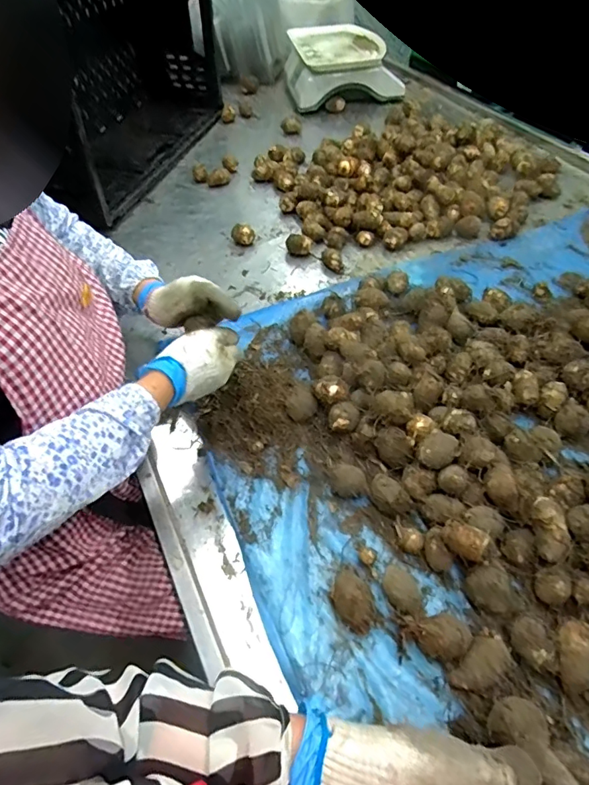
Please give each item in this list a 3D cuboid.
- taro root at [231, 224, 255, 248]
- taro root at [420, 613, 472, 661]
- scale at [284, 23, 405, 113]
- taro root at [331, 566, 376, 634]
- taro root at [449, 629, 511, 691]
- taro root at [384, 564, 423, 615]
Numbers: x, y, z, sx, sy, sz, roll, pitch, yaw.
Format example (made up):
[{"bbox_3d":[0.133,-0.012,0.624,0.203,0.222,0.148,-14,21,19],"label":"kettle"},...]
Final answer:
[{"bbox_3d":[-0.100,-0.306,0.925,0.041,0.037,0.033,-16,52,-7],"label":"taro root"},{"bbox_3d":[0.149,0.245,0.473,0.047,0.033,0.038,4,53,8],"label":"taro root"},{"bbox_3d":[0.125,-0.911,1.326,0.288,0.128,0.302,-8,52,-5],"label":"scale"},{"bbox_3d":[0.061,0.218,0.500,0.038,0.041,0.065,-15,52,-6],"label":"taro root"},{"bbox_3d":[0.183,0.264,0.458,0.036,0.028,0.064,36,63,28],"label":"taro root"},{"bbox_3d":[0.113,0.211,0.507,0.032,0.030,0.057,-14,52,-6],"label":"taro root"}]

